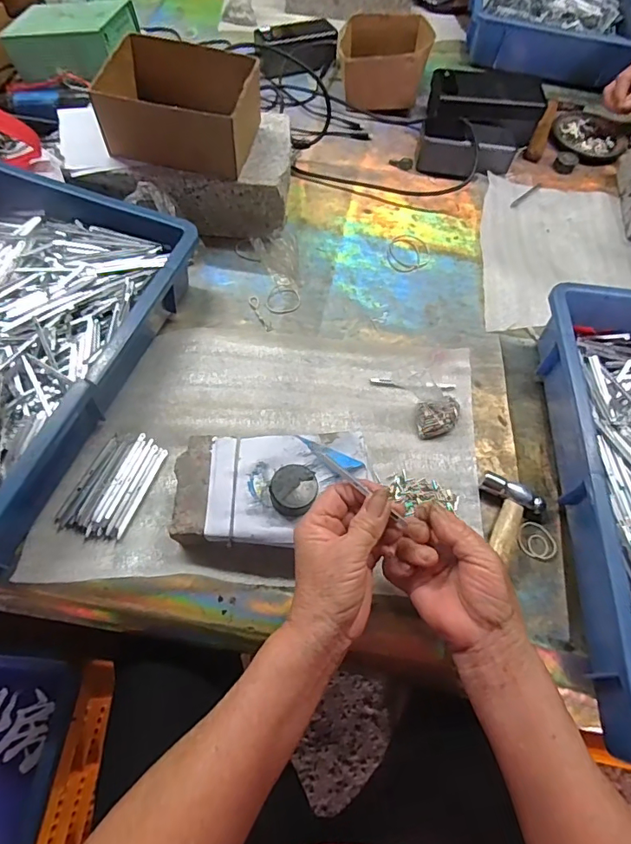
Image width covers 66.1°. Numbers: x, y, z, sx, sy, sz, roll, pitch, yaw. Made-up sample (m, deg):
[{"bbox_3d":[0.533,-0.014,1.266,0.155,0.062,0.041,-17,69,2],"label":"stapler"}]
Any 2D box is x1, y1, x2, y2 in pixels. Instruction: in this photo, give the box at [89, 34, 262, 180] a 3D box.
[{"bbox_3d":[-0.145,-0.350,0.539,0.150,0.075,0.116,13,61,3],"label":"box"}]

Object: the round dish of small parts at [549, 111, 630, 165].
[{"bbox_3d":[0.434,-0.453,0.768,0.112,0.017,0.131,29,63,11],"label":"round dish of small parts"}]

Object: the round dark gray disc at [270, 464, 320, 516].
[{"bbox_3d":[-0.019,0.056,0.403,0.036,0.019,0.039,2,61,-3],"label":"round dark gray disc"}]

